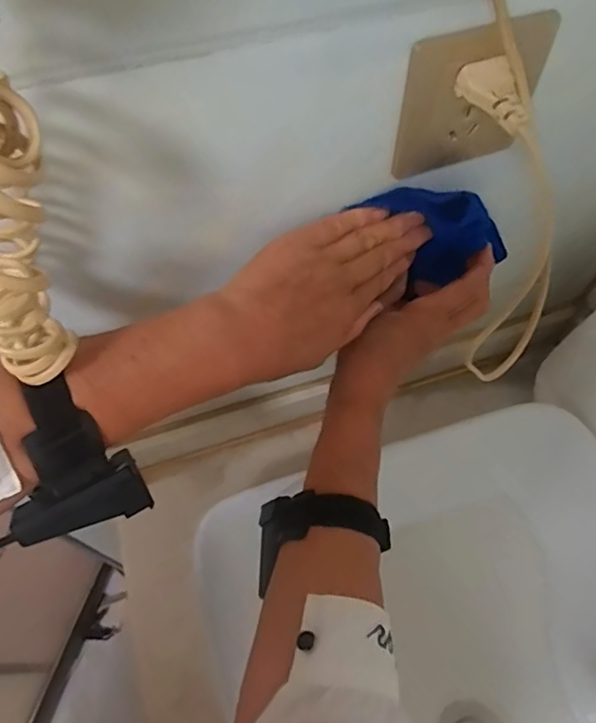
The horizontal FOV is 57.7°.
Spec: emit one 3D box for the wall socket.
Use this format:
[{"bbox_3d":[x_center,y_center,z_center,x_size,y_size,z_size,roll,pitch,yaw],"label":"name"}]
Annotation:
[{"bbox_3d":[0.100,-0.150,0.317,0.081,0.089,0.012,-13,63,-9],"label":"wall socket"}]

